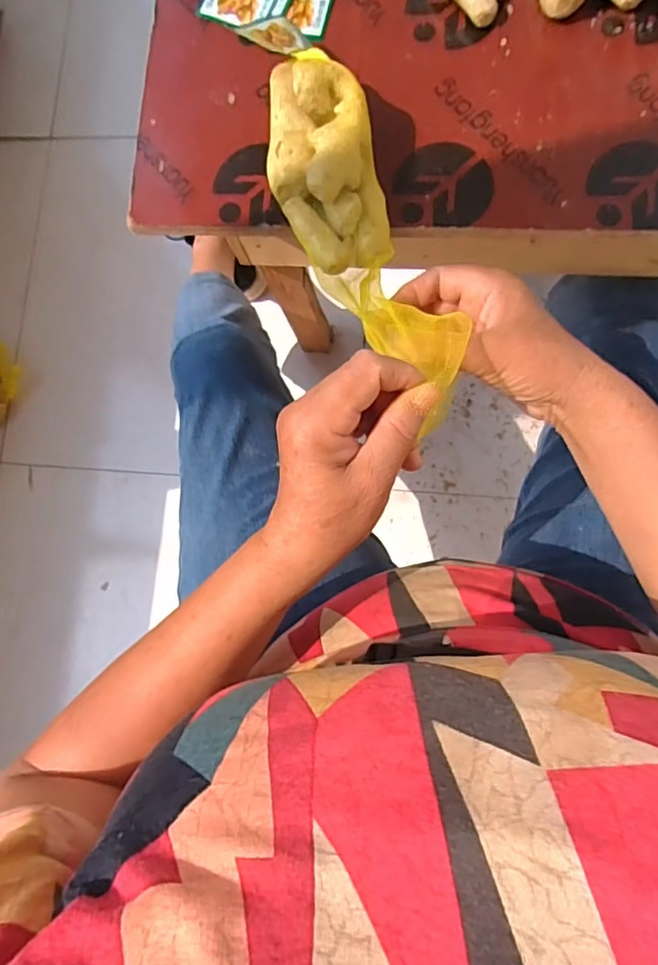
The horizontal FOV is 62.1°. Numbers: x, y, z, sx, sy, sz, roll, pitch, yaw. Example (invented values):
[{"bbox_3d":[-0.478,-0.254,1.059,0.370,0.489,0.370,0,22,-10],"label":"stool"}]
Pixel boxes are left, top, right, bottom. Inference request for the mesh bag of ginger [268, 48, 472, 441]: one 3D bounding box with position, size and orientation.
[{"bbox_3d":[0.017,-0.162,0.357,0.073,0.061,0.250,-22,73,4],"label":"mesh bag of ginger"}]

